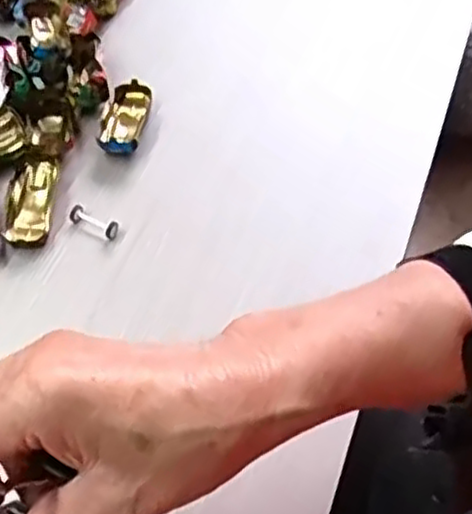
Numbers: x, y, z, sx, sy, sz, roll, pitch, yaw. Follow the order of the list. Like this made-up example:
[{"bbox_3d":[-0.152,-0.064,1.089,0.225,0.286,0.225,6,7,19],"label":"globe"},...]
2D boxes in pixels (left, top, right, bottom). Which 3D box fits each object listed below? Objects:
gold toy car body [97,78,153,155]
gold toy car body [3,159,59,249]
[{"bbox_3d":[-0.077,-0.096,0.511,0.031,0.012,0.063,10,54,3],"label":"gold toy car body"},{"bbox_3d":[-0.128,-0.033,0.463,0.027,0.009,0.061,1,54,-4],"label":"gold toy car body"}]

